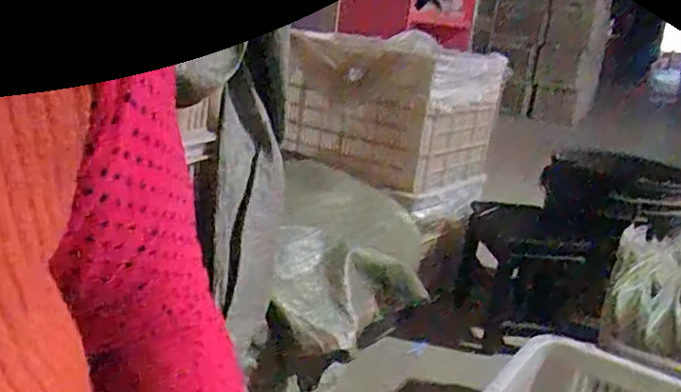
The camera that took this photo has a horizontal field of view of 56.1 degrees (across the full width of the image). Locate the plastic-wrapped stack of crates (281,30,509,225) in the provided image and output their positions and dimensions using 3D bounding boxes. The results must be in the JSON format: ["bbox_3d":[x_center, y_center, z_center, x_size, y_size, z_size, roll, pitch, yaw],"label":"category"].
[{"bbox_3d":[0.135,-0.194,1.612,0.444,0.377,0.426,19,20,37],"label":"plastic-wrapped stack of crates"}]

